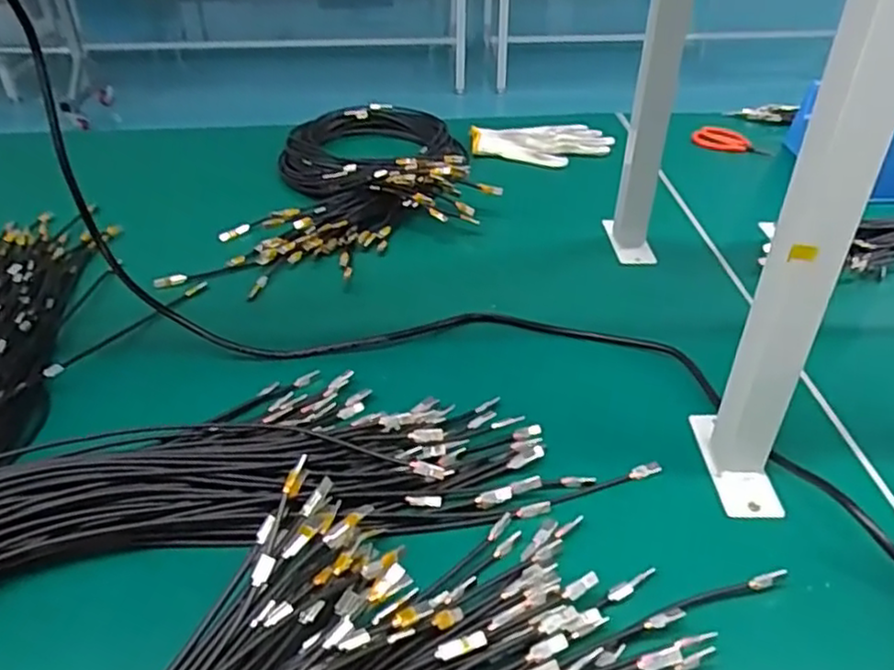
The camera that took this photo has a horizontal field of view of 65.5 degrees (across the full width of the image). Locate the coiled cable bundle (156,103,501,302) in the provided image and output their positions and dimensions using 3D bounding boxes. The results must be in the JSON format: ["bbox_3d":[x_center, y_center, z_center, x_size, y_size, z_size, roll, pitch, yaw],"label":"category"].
[{"bbox_3d":[-0.089,-0.211,0.877,0.306,0.057,0.527,6,37,11],"label":"coiled cable bundle"}]

